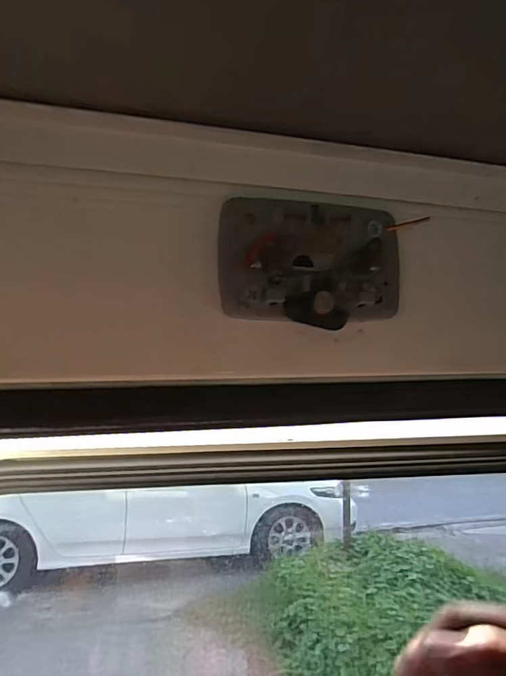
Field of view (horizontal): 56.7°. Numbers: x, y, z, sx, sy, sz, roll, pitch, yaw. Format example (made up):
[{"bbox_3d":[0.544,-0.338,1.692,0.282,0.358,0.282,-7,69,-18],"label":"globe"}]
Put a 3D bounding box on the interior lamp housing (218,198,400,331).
[{"bbox_3d":[0.025,-0.030,0.192,0.076,0.047,0.017,2,-5,-25],"label":"interior lamp housing"}]

